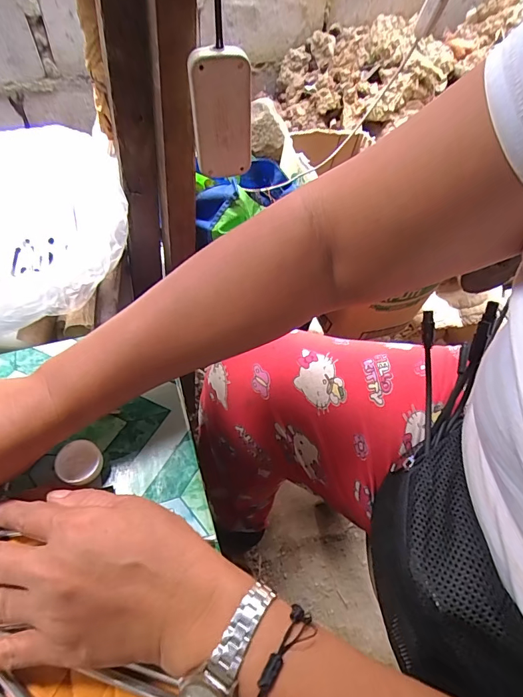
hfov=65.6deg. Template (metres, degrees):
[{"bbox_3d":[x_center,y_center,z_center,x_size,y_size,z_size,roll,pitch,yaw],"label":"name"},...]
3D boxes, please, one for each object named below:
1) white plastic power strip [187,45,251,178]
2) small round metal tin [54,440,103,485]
[{"bbox_3d":[-0.040,-0.231,0.410,0.060,0.117,0.020,-12,57,-11],"label":"white plastic power strip"},{"bbox_3d":[-0.134,0.083,0.298,0.030,0.013,0.030,2,55,-2],"label":"small round metal tin"}]

